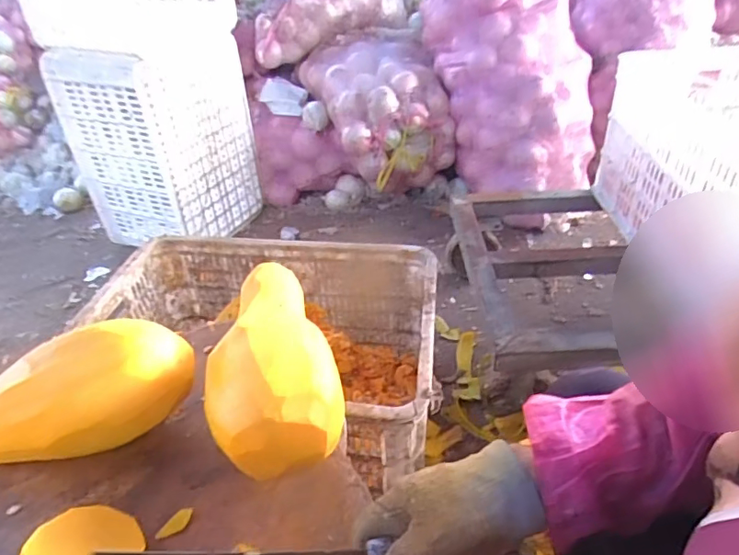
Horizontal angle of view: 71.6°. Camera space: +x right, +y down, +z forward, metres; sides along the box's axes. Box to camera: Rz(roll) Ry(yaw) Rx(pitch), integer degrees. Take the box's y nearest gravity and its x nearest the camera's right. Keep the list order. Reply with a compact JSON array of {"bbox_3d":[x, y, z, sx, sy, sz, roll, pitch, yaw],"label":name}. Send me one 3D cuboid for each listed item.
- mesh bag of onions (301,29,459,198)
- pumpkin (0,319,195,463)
[{"bbox_3d":[0.027,-0.506,1.555,0.330,0.323,0.468,-16,38,-16],"label":"mesh bag of onions"},{"bbox_3d":[-0.339,0.114,0.493,0.321,0.099,0.091,-5,36,-2],"label":"pumpkin"}]

